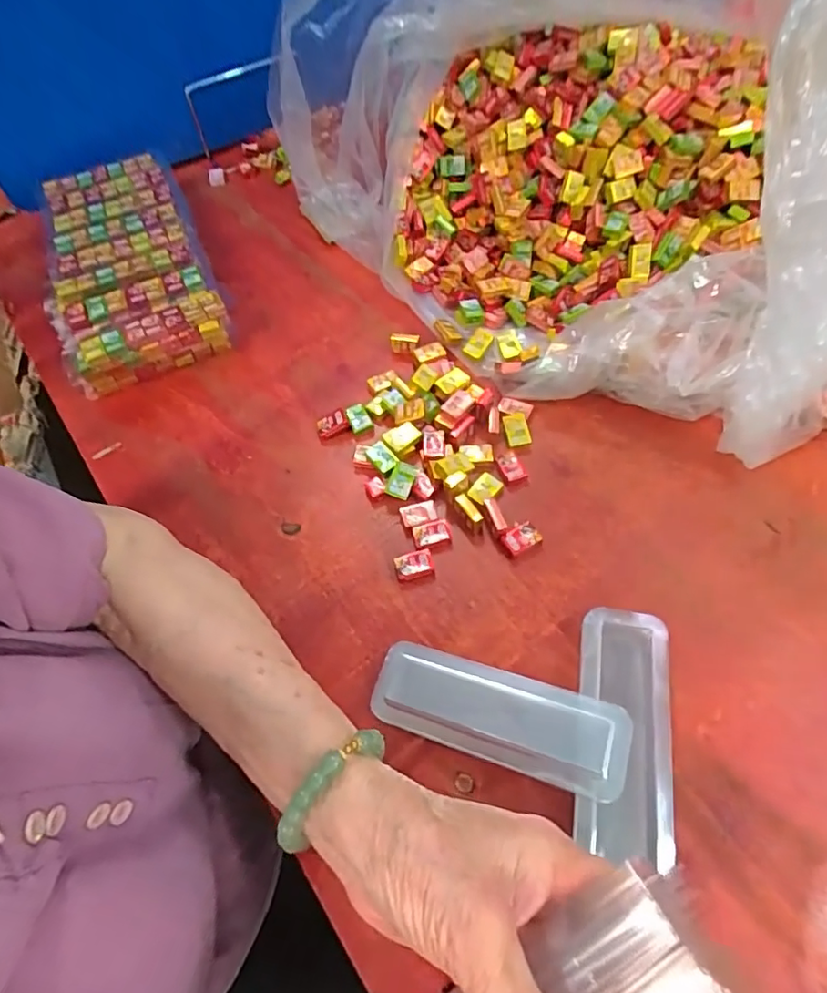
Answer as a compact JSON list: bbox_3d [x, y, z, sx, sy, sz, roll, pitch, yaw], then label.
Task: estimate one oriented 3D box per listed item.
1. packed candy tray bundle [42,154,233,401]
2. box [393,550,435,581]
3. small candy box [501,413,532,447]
[{"bbox_3d":[-0.280,-0.232,0.536,0.140,0.046,0.295,-23,60,-10],"label":"packed candy tray bundle"},{"bbox_3d":[0.001,0.046,0.370,0.026,0.005,0.018,-15,59,-5],"label":"box"},{"bbox_3d":[0.080,-0.052,0.419,0.017,0.006,0.026,-13,59,-4],"label":"small candy box"}]

